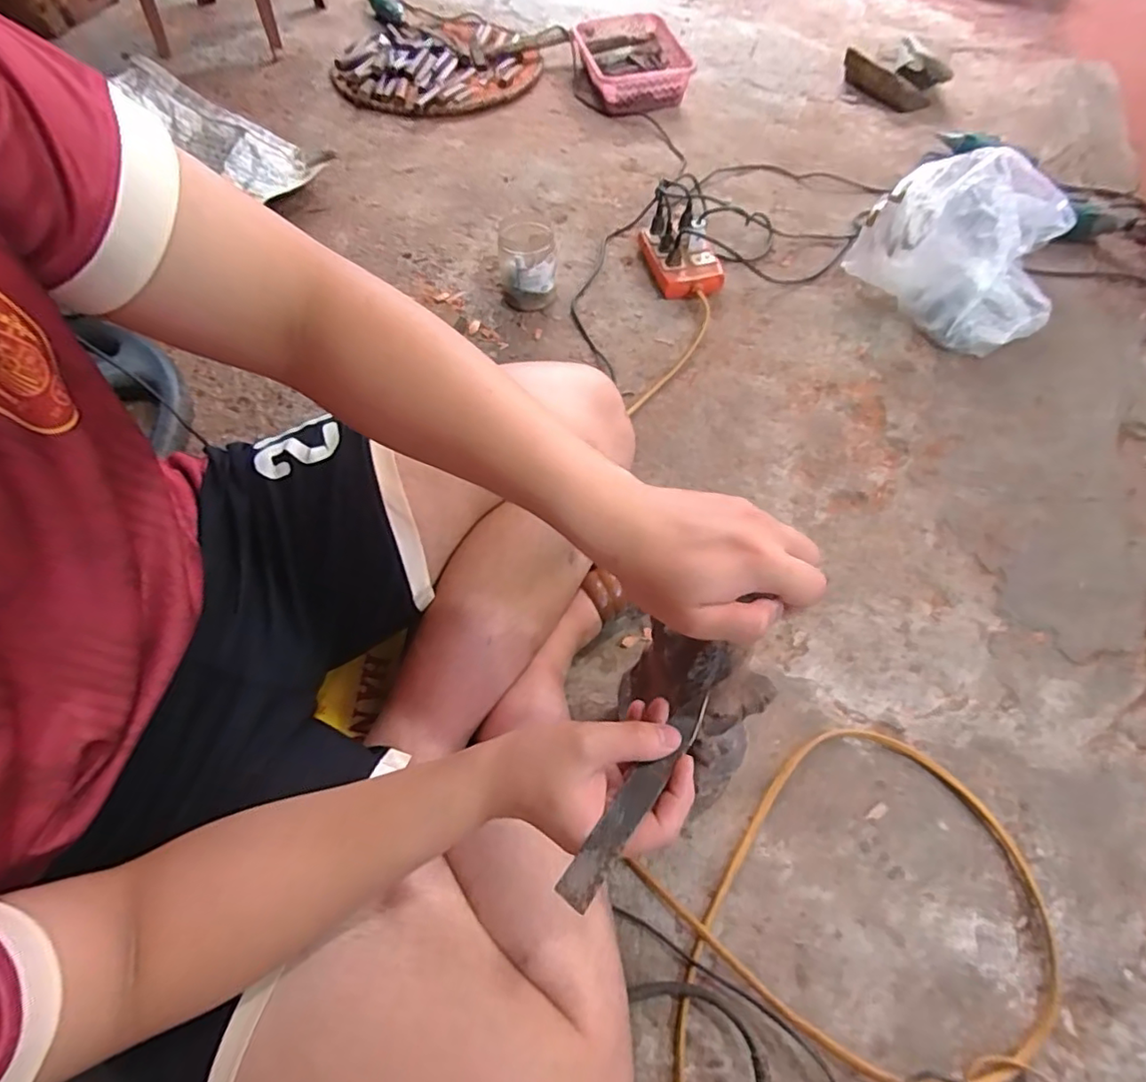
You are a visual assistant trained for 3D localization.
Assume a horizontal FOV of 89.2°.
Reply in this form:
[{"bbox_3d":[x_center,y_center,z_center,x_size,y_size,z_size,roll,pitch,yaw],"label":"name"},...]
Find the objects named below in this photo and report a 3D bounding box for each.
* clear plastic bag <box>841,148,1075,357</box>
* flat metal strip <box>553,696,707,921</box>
[{"bbox_3d":[0.662,-0.480,0.938,0.263,0.189,0.295,-32,66,-16],"label":"clear plastic bag"},{"bbox_3d":[0.039,0.143,0.333,0.019,0.010,0.135,33,58,20],"label":"flat metal strip"}]

